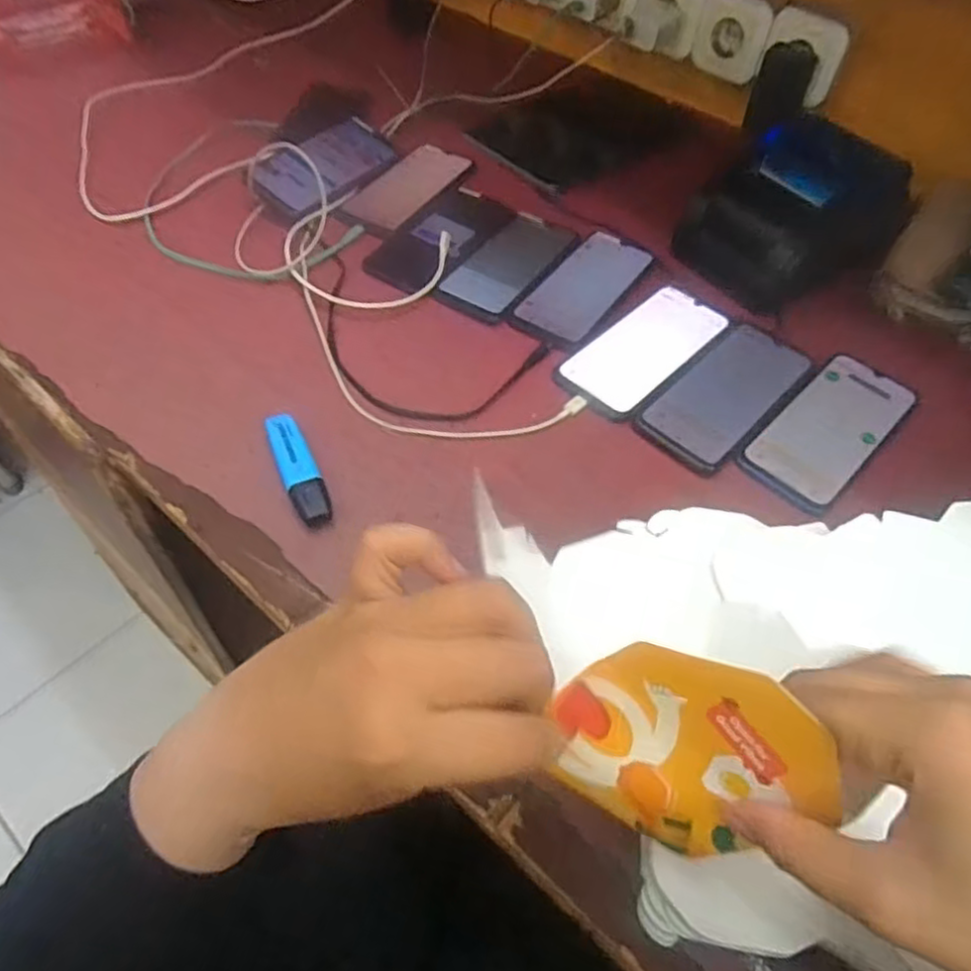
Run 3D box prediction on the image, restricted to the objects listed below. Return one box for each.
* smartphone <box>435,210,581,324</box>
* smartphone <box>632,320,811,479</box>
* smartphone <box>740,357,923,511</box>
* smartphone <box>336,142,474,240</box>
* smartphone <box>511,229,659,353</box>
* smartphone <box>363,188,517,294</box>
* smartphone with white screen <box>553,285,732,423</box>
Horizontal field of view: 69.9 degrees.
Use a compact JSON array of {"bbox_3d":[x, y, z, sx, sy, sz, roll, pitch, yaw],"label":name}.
[{"bbox_3d":[0.024,-0.215,0.680,0.075,0.007,0.165,28,57,16],"label":"smartphone"},{"bbox_3d":[0.206,-0.081,0.589,0.083,0.008,0.178,38,60,22],"label":"smartphone"},{"bbox_3d":[0.279,-0.047,0.564,0.079,0.014,0.167,39,61,23],"label":"smartphone"},{"bbox_3d":[-0.082,-0.320,0.745,0.080,0.012,0.158,29,57,17],"label":"smartphone"},{"bbox_3d":[0.094,-0.188,0.659,0.077,0.011,0.164,30,57,18],"label":"smartphone"},{"bbox_3d":[-0.044,-0.250,0.695,0.082,0.007,0.168,28,57,17],"label":"smartphone"},{"bbox_3d":[0.143,-0.120,0.613,0.084,0.010,0.173,39,61,23],"label":"smartphone with white screen"}]

